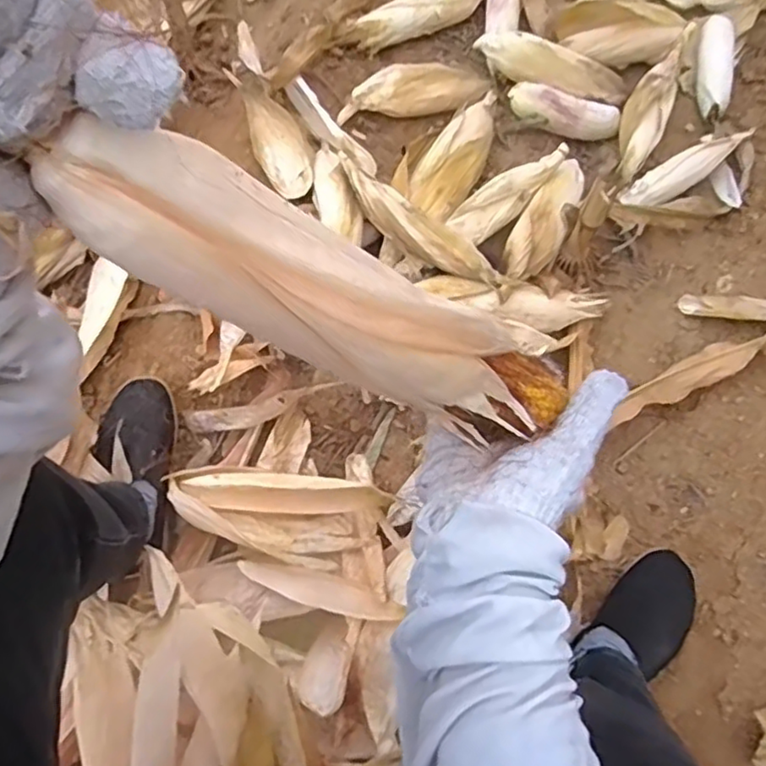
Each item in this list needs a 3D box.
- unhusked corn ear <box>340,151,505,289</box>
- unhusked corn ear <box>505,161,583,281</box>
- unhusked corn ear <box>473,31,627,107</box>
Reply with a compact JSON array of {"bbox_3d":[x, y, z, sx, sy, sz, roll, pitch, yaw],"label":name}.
[{"bbox_3d":[0.040,-0.211,0.879,0.286,0.055,0.057,37,77,11],"label":"unhusked corn ear"},{"bbox_3d":[0.233,-0.234,0.898,0.070,0.049,0.231,30,76,10],"label":"unhusked corn ear"},{"bbox_3d":[0.265,-0.483,0.980,0.253,0.047,0.065,11,73,-14],"label":"unhusked corn ear"}]

